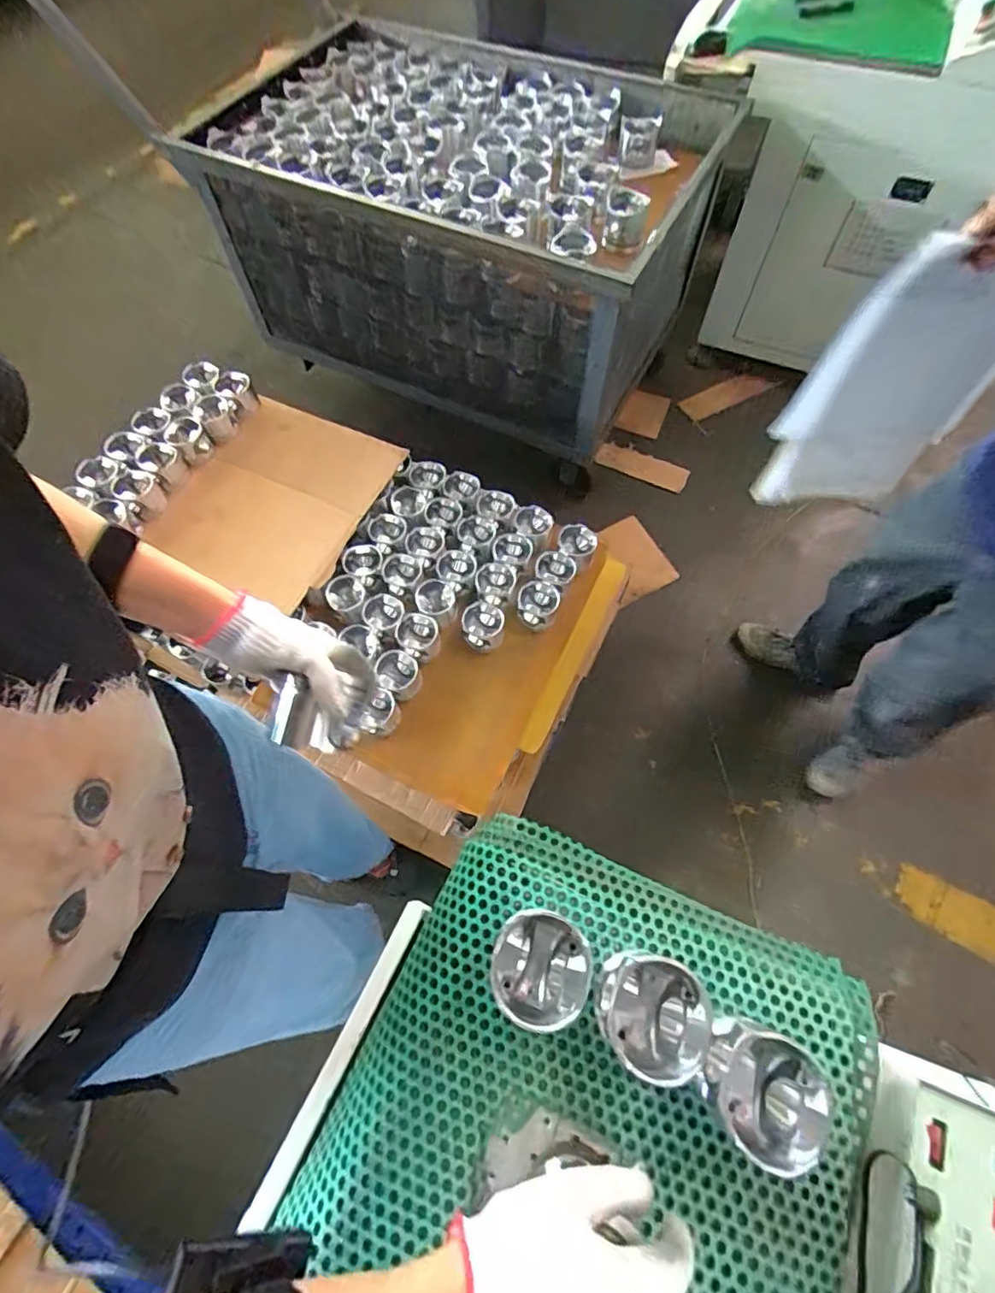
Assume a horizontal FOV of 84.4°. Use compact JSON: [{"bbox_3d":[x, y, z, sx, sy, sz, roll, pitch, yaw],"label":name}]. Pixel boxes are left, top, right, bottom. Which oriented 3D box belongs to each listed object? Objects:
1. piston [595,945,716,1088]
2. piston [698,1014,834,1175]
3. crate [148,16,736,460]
[{"bbox_3d":[0.120,0.289,0.434,0.074,0.066,0.076,0,66,1],"label":"piston"},{"bbox_3d":[0.196,0.327,0.412,0.073,0.063,0.075,0,66,1],"label":"piston"},{"bbox_3d":[-0.063,-1.102,1.470,1.119,0.464,0.755,25,69,11],"label":"crate"}]

